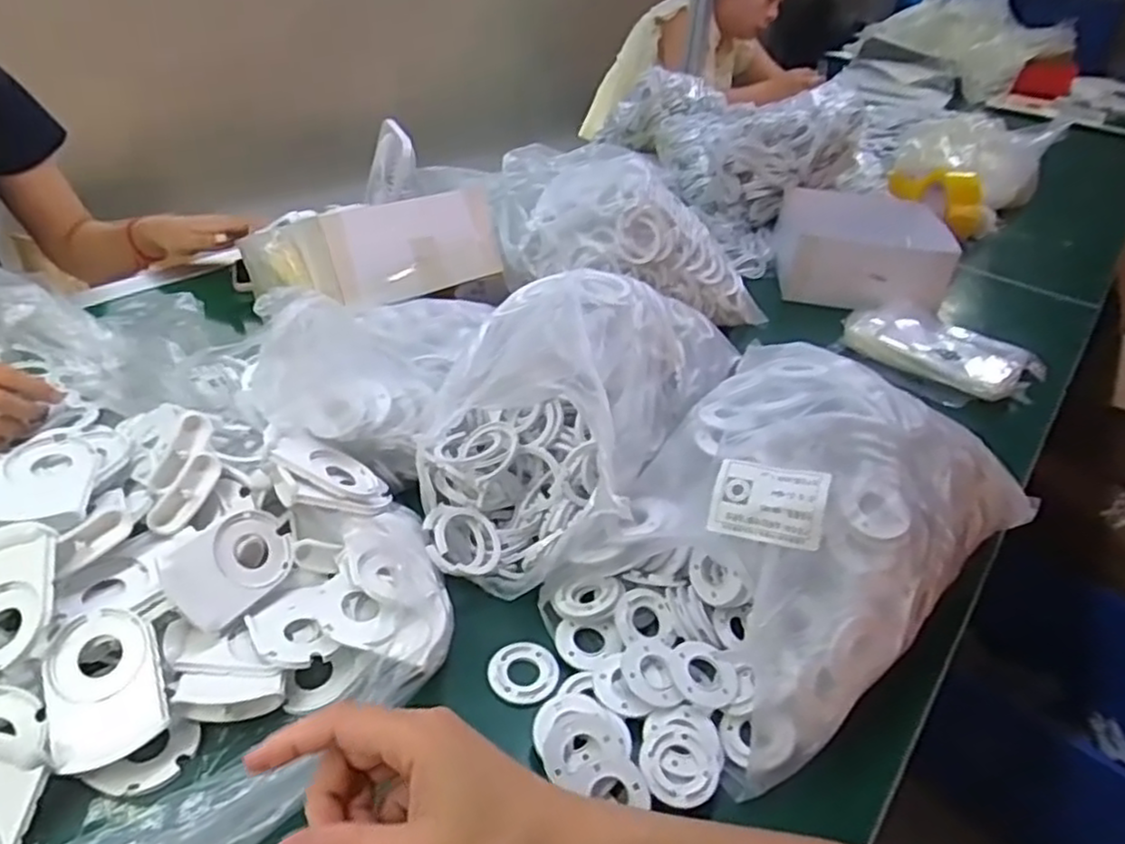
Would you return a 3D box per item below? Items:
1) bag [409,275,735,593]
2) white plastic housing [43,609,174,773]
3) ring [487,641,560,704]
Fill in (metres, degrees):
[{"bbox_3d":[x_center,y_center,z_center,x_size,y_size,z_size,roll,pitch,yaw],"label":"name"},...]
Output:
[{"bbox_3d":[0.012,-0.019,0.571,0.171,0.148,0.309,17,37,17],"label":"bag"},{"bbox_3d":[-0.257,0.149,0.408,0.058,0.021,0.080,-20,68,-18],"label":"white plastic housing"},{"bbox_3d":[-0.025,0.162,0.468,0.044,0.006,0.042,3,35,-2],"label":"ring"}]

